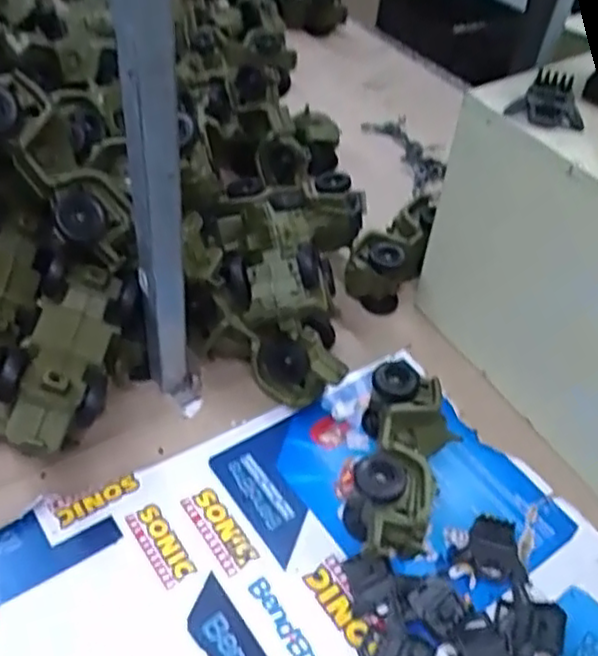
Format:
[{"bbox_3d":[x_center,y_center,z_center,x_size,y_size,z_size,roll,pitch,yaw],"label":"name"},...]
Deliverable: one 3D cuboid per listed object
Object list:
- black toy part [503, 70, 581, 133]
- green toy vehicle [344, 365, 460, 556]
[{"bbox_3d":[0.226,-0.203,0.610,0.064,0.030,0.048,23,47,15],"label":"black toy part"},{"bbox_3d":[0.094,0.130,0.632,0.084,0.081,0.180,13,45,5],"label":"green toy vehicle"}]

